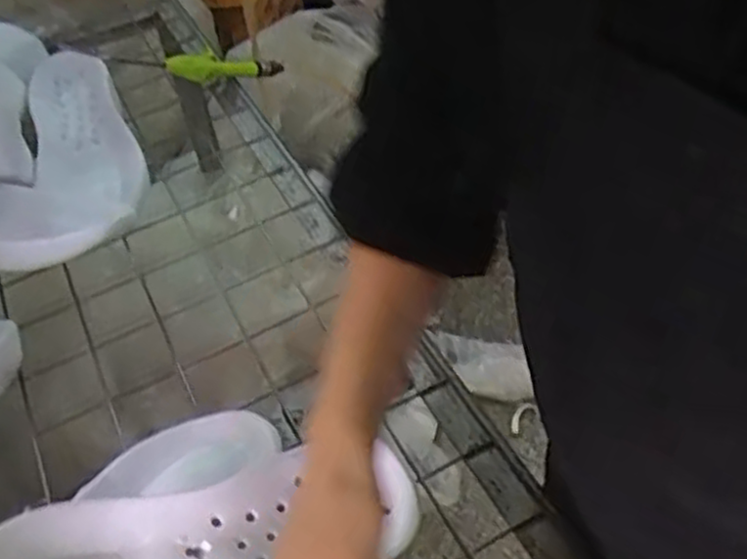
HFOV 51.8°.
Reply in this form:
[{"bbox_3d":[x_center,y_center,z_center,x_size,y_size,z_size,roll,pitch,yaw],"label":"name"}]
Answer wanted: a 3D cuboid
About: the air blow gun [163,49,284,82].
[{"bbox_3d":[-0.189,-0.268,0.976,0.176,0.029,0.039,-13,40,-44],"label":"air blow gun"}]

